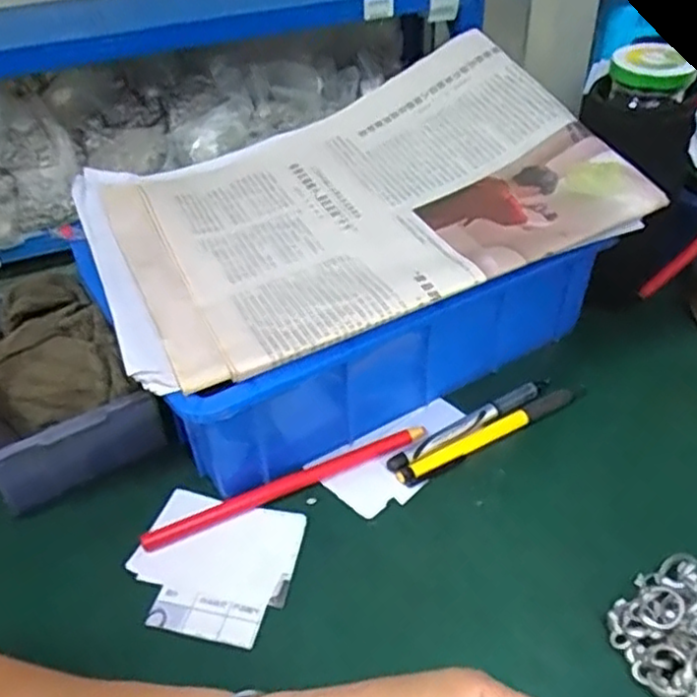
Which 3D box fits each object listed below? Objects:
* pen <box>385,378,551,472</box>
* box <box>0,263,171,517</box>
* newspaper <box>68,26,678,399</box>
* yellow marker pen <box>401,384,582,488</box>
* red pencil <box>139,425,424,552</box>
[{"bbox_3d":[0.076,0.044,0.419,0.123,0.010,0.012,-24,45,-24],"label":"pen"},{"bbox_3d":[-0.186,0.017,0.419,0.092,0.057,0.157,-25,45,-24],"label":"box"},{"bbox_3d":[-0.004,-0.099,0.418,0.302,0.050,0.222,-18,43,-14],"label":"newspaper"},{"bbox_3d":[0.088,0.049,0.413,0.135,0.008,0.012,-23,44,-22],"label":"yellow marker pen"},{"bbox_3d":[-0.032,0.075,0.388,0.165,0.008,0.012,-18,43,-18],"label":"red pencil"}]

